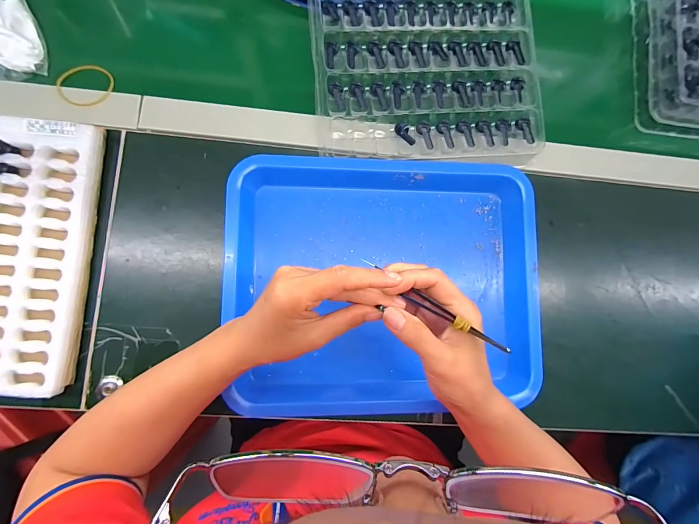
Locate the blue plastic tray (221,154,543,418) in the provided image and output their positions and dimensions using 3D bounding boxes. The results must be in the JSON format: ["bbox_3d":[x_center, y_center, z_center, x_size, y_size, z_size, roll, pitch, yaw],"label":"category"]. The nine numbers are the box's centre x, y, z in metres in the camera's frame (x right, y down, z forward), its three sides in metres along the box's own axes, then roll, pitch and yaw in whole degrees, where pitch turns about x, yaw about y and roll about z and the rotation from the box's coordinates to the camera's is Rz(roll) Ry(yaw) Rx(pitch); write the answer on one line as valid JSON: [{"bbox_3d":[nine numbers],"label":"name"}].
[{"bbox_3d":[0.039,0.027,0.350,0.324,0.031,0.274,-2,86,-4],"label":"blue plastic tray"}]

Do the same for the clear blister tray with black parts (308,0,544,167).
[{"bbox_3d":[0.085,-0.244,0.375,0.250,0.024,0.266,-3,86,-5],"label":"clear blister tray with black parts"}]

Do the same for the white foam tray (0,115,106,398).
[{"bbox_3d":[-0.364,-0.012,0.323,0.190,0.032,0.265,4,86,-4],"label":"white foam tray"}]

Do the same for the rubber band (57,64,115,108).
[{"bbox_3d":[-0.295,-0.197,0.360,0.056,0.006,0.049,-14,85,-11],"label":"rubber band"}]

